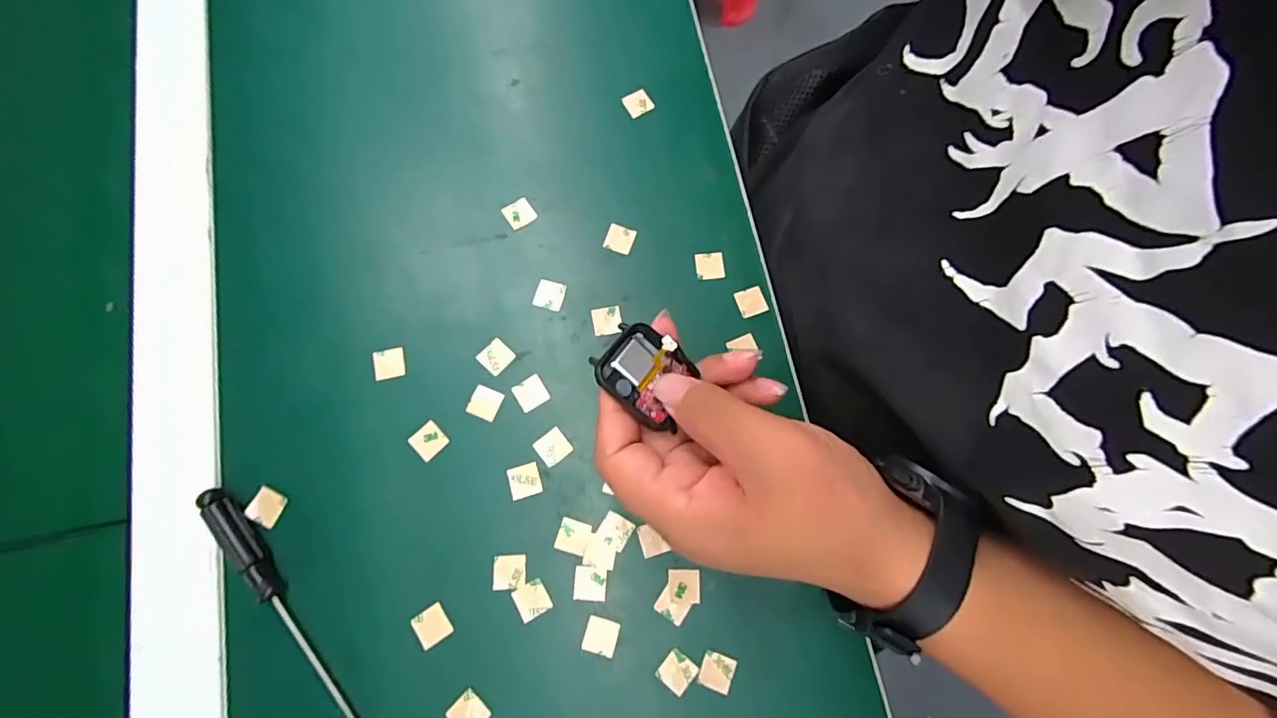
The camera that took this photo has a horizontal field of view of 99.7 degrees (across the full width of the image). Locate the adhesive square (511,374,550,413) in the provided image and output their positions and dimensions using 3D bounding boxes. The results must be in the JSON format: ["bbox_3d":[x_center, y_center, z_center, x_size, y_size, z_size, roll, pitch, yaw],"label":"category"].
[{"bbox_3d":[-0.057,0.017,0.282,0.016,0.004,0.016,-31,79,-9],"label":"adhesive square"}]

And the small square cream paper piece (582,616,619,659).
[{"bbox_3d":[-0.018,0.133,0.257,0.015,0.004,0.015,16,77,7],"label":"small square cream paper piece"}]

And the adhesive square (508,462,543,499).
[{"bbox_3d":[-0.058,0.061,0.272,0.015,0.004,0.016,-15,77,-6],"label":"adhesive square"}]

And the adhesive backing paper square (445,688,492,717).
[{"bbox_3d":[-0.078,0.163,0.247,0.016,0.004,0.015,43,79,8],"label":"adhesive backing paper square"}]

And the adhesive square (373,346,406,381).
[{"bbox_3d":[-0.132,0.002,0.283,0.016,0.004,0.016,-12,77,-5],"label":"adhesive square"}]

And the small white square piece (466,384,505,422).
[{"bbox_3d":[-0.080,0.023,0.280,0.016,0.004,0.015,23,76,4],"label":"small white square piece"}]

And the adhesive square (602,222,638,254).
[{"bbox_3d":[-0.011,-0.069,0.306,0.016,0.004,0.017,20,76,3],"label":"adhesive square"}]

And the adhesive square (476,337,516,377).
[{"bbox_3d":[-0.076,-0.002,0.286,0.016,0.004,0.017,42,78,8],"label":"adhesive square"}]

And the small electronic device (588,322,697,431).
[{"bbox_3d":[0.003,0.005,0.238,0.040,0.012,0.037,38,78,7],"label":"small electronic device"}]

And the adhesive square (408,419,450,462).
[{"bbox_3d":[-0.108,0.042,0.275,0.016,0.004,0.016,-44,81,-11],"label":"adhesive square"}]

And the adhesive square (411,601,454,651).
[{"bbox_3d":[-0.098,0.126,0.255,0.016,0.004,0.016,-33,79,-9],"label":"adhesive square"}]

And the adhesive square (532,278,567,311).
[{"bbox_3d":[-0.049,-0.036,0.295,0.016,0.004,0.016,14,76,1],"label":"adhesive square"}]

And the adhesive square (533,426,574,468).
[{"bbox_3d":[-0.044,0.045,0.276,0.016,0.004,0.015,-37,80,-10],"label":"adhesive square"}]

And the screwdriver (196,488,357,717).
[{"bbox_3d":[-0.167,0.116,0.249,0.011,0.014,0.131,-35,80,-10],"label":"screwdriver"}]

